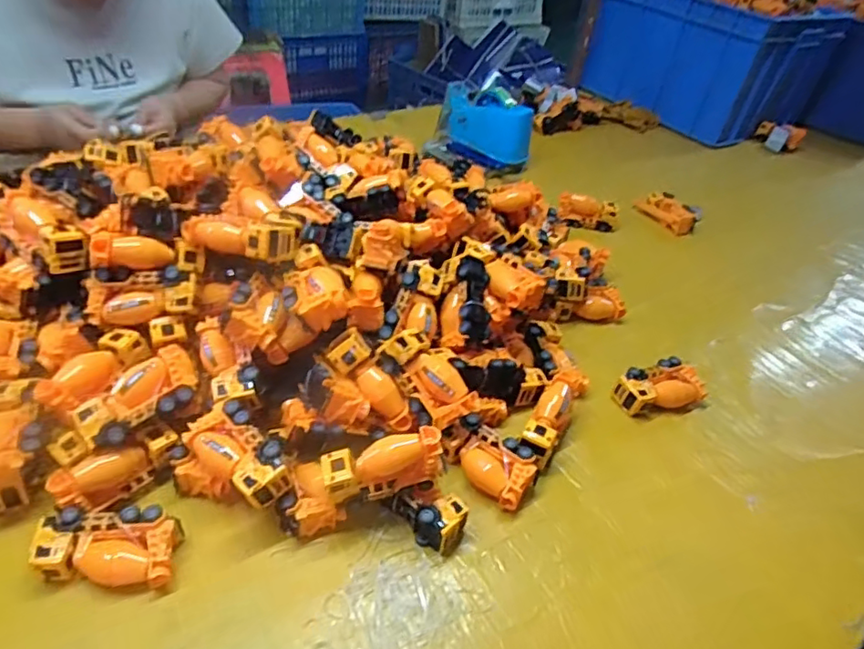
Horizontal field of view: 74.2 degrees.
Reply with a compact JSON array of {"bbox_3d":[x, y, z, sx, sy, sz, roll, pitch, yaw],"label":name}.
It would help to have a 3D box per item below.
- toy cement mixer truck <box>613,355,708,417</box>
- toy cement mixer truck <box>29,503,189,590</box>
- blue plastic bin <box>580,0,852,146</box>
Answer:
[{"bbox_3d":[0.269,0.077,0.675,0.107,0.042,0.052,-7,42,-19],"label":"toy cement mixer truck"},{"bbox_3d":[-0.259,0.181,0.458,0.102,0.040,0.058,3,39,-7],"label":"toy cement mixer truck"},{"bbox_3d":[0.742,-0.707,1.541,0.435,0.305,0.458,-19,47,-30],"label":"blue plastic bin"}]

